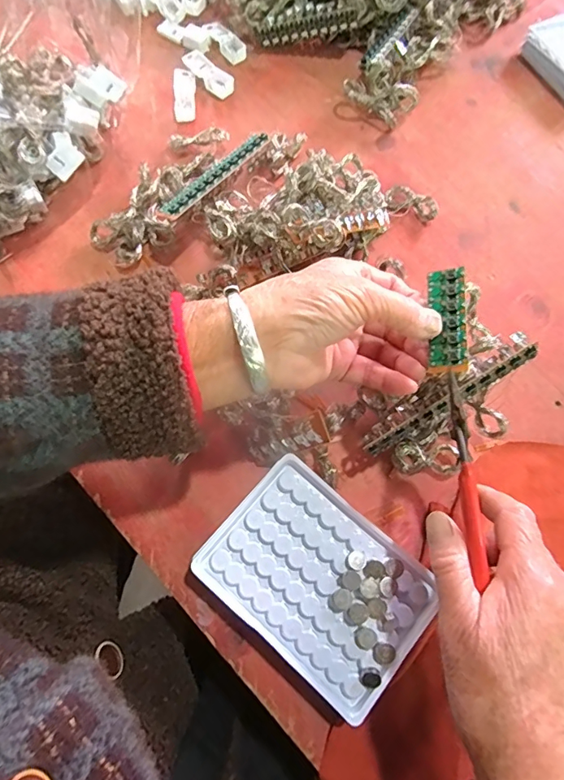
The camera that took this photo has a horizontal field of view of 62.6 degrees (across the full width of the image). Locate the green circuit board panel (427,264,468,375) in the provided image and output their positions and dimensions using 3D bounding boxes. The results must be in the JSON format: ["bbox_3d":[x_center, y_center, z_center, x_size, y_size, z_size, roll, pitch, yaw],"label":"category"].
[{"bbox_3d":[0.095,-0.041,0.268,0.020,0.004,0.063,-3,74,29],"label":"green circuit board panel"}]

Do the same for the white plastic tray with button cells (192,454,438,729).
[{"bbox_3d":[0.022,0.119,0.292,0.128,0.029,0.094,39,74,13],"label":"white plastic tray with button cells"}]

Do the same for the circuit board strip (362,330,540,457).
[{"bbox_3d":[0.102,0.004,0.288,0.117,0.014,0.016,-34,72,9],"label":"circuit board strip"}]

